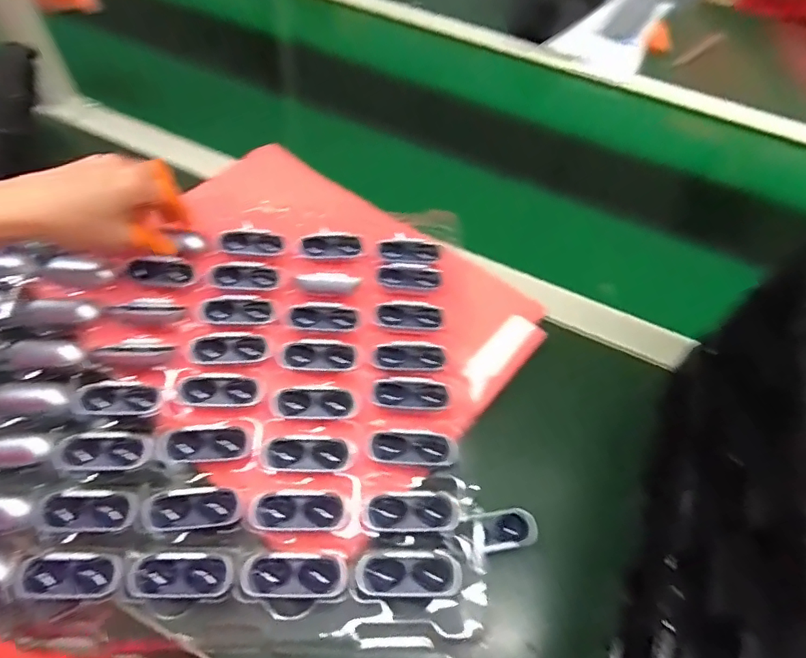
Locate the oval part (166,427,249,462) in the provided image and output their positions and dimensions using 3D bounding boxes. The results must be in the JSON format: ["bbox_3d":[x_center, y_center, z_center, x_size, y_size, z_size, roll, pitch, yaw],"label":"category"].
[{"bbox_3d":[-0.135,0.079,0.348,0.054,0.006,0.020,1,56,-4],"label":"oval part"}]

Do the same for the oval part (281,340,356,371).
[{"bbox_3d":[-0.065,0.021,0.392,0.055,0.006,0.023,-1,56,-5],"label":"oval part"}]

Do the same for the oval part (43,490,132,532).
[{"bbox_3d":[-0.205,0.120,0.330,0.054,0.012,0.023,1,56,-4],"label":"oval part"}]

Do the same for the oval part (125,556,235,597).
[{"bbox_3d":[-0.135,0.153,0.312,0.059,0.012,0.023,3,55,-3],"label":"oval part"}]

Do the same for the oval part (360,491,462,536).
[{"bbox_3d":[0.005,0.120,0.329,0.063,0.004,0.025,0,56,-5],"label":"oval part"}]

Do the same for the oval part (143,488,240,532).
[{"bbox_3d":[-0.138,0.118,0.330,0.061,0.007,0.024,-5,73,1],"label":"oval part"}]

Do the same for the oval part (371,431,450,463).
[{"bbox_3d":[0.006,0.082,0.354,0.055,0.004,0.022,2,56,-4],"label":"oval part"}]

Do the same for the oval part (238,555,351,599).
[{"bbox_3d":[-0.067,0.152,0.311,0.063,0.008,0.022,1,56,-4],"label":"oval part"}]

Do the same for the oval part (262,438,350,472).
[{"bbox_3d":[-0.066,0.087,0.349,0.056,0.004,0.024,1,56,-4],"label":"oval part"}]

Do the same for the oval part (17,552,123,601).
[{"bbox_3d":[-0.203,0.154,0.314,0.059,0.017,0.025,2,55,-4],"label":"oval part"}]

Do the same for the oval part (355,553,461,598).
[{"bbox_3d":[0.004,0.152,0.312,0.063,0.006,0.025,2,55,-4],"label":"oval part"}]

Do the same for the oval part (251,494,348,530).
[{"bbox_3d":[-0.067,0.118,0.327,0.056,0.004,0.021,2,55,-3],"label":"oval part"}]

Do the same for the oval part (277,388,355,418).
[{"bbox_3d":[-0.063,0.053,0.369,0.054,0.004,0.021,2,55,-4],"label":"oval part"}]

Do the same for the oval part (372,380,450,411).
[{"bbox_3d":[0.006,0.048,0.377,0.056,0.006,0.023,1,56,-4],"label":"oval part"}]

